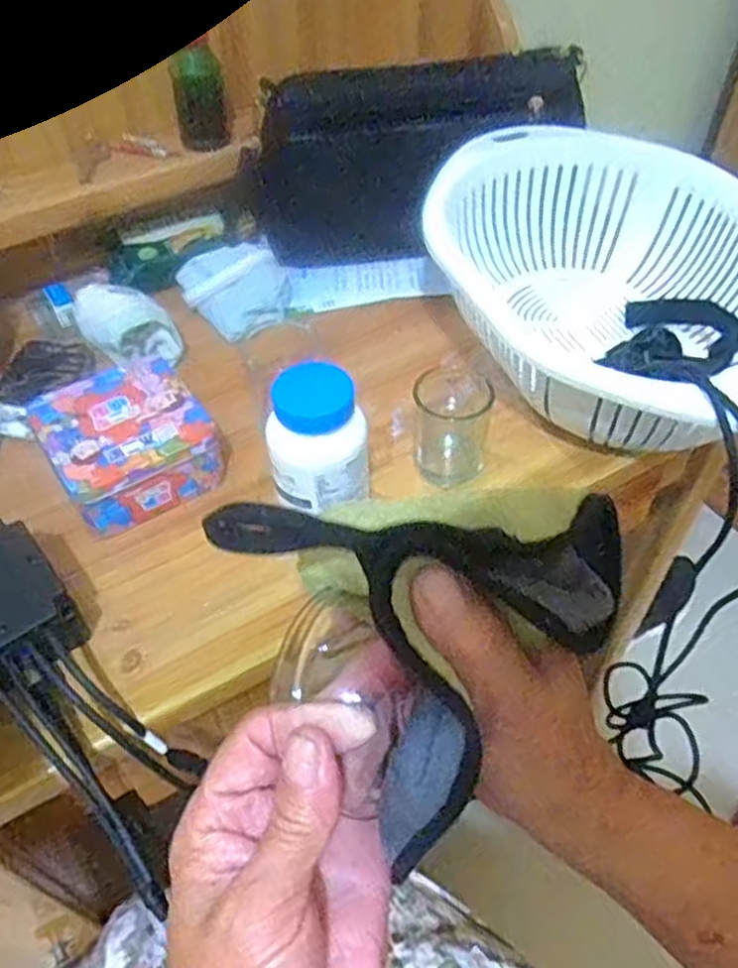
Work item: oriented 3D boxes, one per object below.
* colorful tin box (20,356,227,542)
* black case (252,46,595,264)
[{"bbox_3d":[-0.164,-0.028,0.507,0.098,0.050,0.100,-28,56,-23],"label":"colorful tin box"},{"bbox_3d":[0.035,-0.275,0.644,0.283,0.151,0.046,-7,51,-7],"label":"black case"}]

